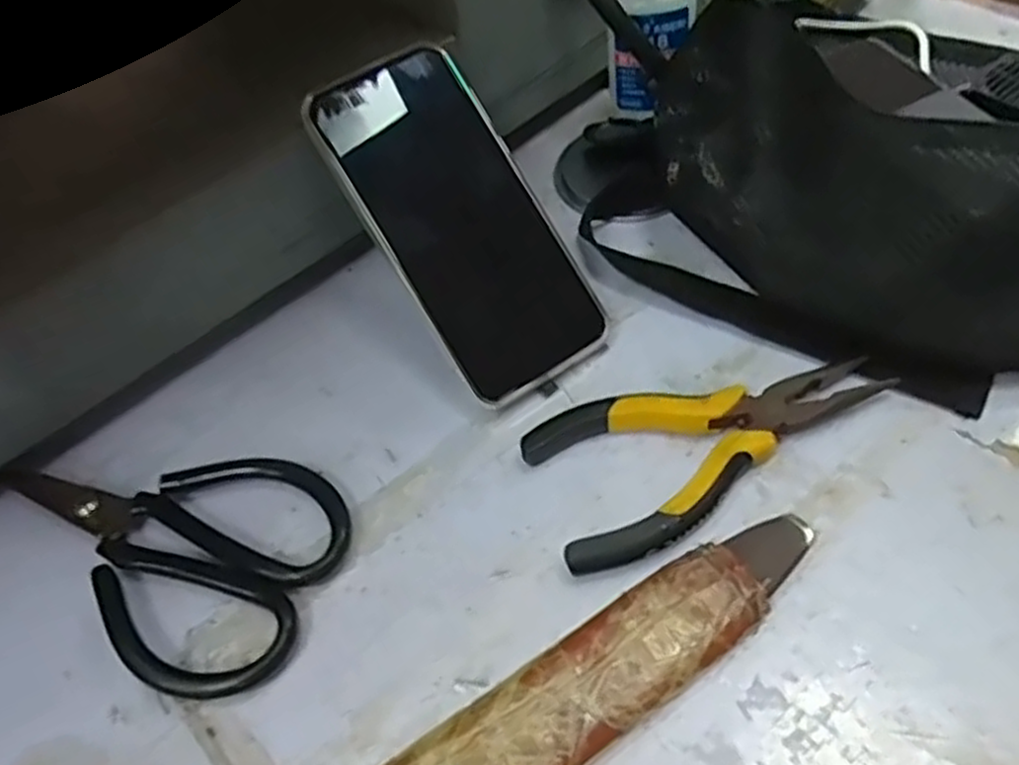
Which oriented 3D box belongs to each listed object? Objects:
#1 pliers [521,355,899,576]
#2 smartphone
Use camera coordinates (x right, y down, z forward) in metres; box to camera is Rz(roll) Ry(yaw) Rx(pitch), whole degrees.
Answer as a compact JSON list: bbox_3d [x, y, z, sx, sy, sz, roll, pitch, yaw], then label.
[{"bbox_3d":[0.086,0.026,0.326,0.149,0.023,0.069,-18,53,-6],"label":"pliers"},{"bbox_3d":[-0.022,-0.074,0.360,0.077,0.005,0.163,-34,93,-14],"label":"smartphone"}]

